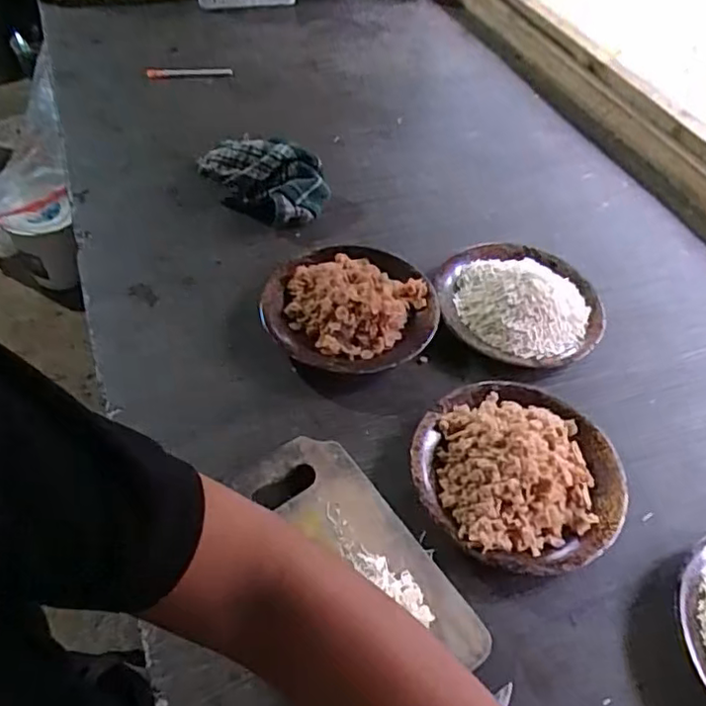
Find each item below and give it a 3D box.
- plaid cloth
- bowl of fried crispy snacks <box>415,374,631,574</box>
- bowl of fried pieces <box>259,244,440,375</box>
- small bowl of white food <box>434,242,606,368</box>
[{"bbox_3d":[-0.114,-0.222,0.798,0.159,0.089,0.079,25,53,16],"label":"plaid cloth"},{"bbox_3d":[0.150,0.100,0.550,0.186,0.051,0.178,2,50,-2],"label":"bowl of fried crispy snacks"},{"bbox_3d":[-0.003,-0.055,0.673,0.183,0.043,0.172,2,50,-2],"label":"bowl of fried pieces"},{"bbox_3d":[0.185,-0.063,0.682,0.177,0.055,0.171,2,50,-2],"label":"small bowl of white food"}]

